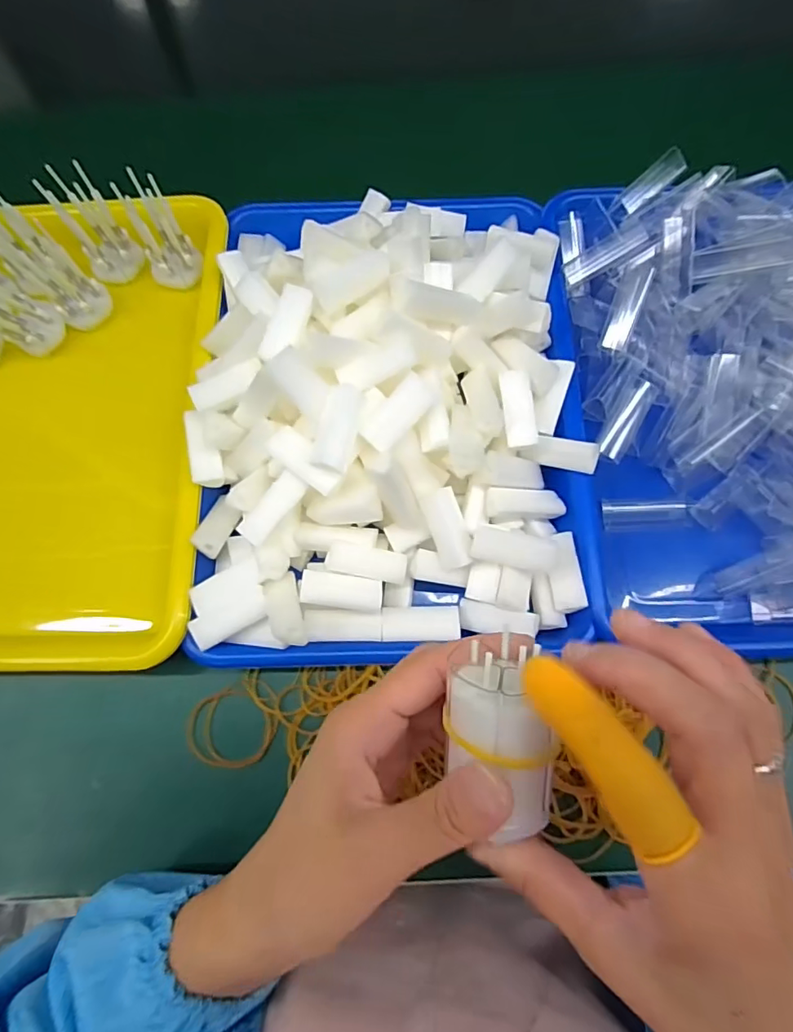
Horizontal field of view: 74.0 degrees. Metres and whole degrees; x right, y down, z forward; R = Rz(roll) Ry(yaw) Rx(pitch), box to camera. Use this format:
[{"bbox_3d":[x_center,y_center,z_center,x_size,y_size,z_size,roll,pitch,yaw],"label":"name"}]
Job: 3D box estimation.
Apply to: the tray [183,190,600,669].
[{"bbox_3d":[-0.005,-0.081,0.321,0.232,0.074,0.323,-2,73,0],"label":"tray"}]

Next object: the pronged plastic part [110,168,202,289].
[{"bbox_3d":[-0.163,-0.194,0.363,0.036,0.070,0.019,-23,51,-6],"label":"pronged plastic part"}]

